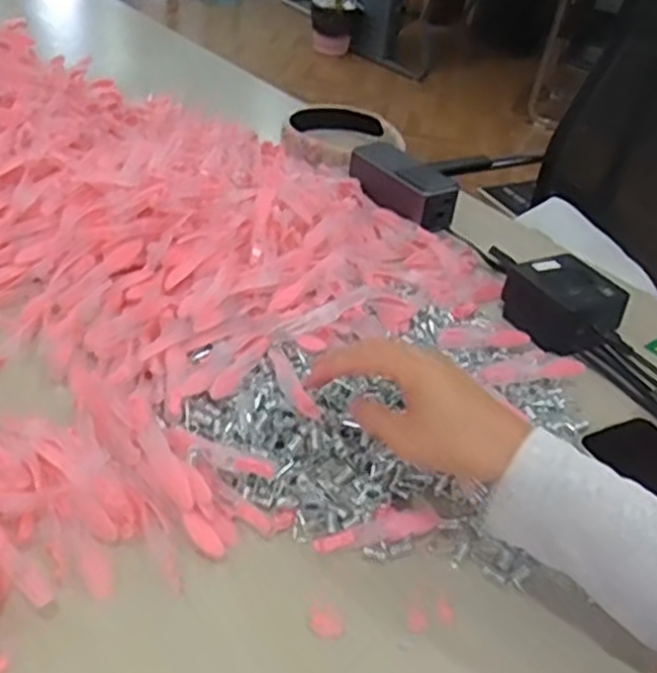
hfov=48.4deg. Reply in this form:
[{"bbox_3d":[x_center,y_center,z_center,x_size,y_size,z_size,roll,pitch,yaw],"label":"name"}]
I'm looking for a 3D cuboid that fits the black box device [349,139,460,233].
[{"bbox_3d":[0.078,-0.165,0.781,0.061,0.042,0.132,-22,45,-34],"label":"black box device"}]

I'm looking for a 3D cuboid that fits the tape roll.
[{"bbox_3d":[0.016,-0.251,0.913,0.139,0.032,0.139,5,36,-4],"label":"tape roll"}]

